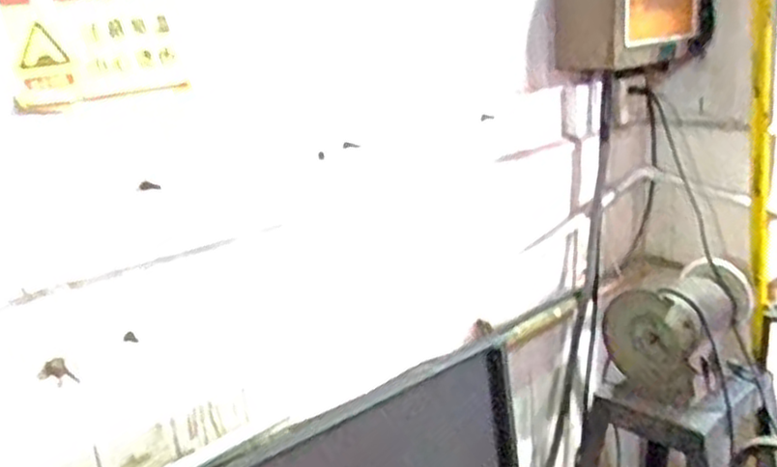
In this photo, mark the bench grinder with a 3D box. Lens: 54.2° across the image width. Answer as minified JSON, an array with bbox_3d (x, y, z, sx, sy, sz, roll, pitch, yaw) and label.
[{"bbox_3d":[0.510,0.164,1.333,0.274,0.192,0.143,-18,21,-37],"label":"bench grinder"}]

